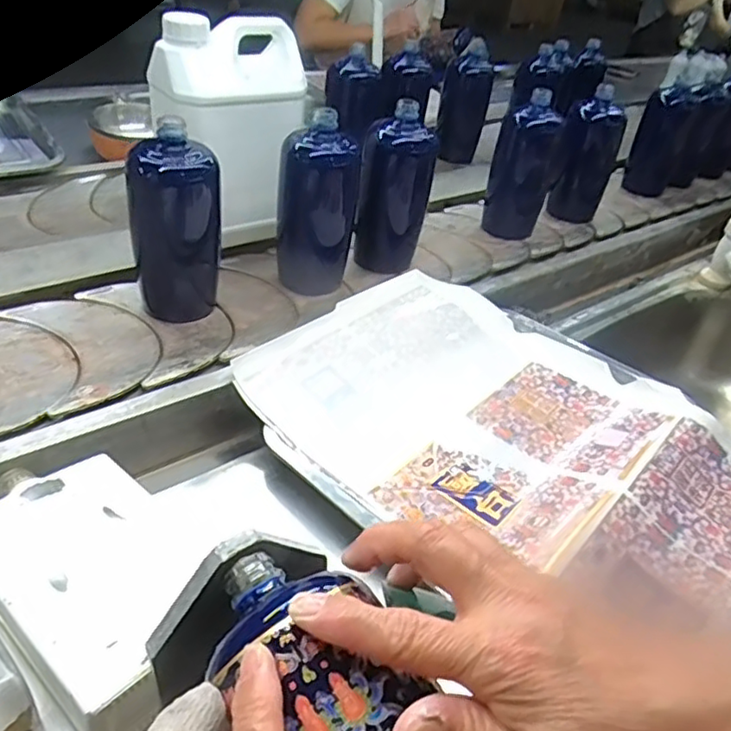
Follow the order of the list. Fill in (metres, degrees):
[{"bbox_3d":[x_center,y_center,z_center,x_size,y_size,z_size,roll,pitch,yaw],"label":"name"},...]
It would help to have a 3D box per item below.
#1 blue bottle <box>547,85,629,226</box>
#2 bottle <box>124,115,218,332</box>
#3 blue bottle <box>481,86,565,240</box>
[{"bbox_3d":[0.324,-0.302,0.944,0.076,0.184,0.066,23,39,19],"label":"blue bottle"},{"bbox_3d":[-0.181,-0.130,0.609,0.059,0.175,0.068,29,41,25],"label":"bottle"},{"bbox_3d":[0.220,-0.282,0.886,0.082,0.175,0.077,15,37,10],"label":"blue bottle"}]

